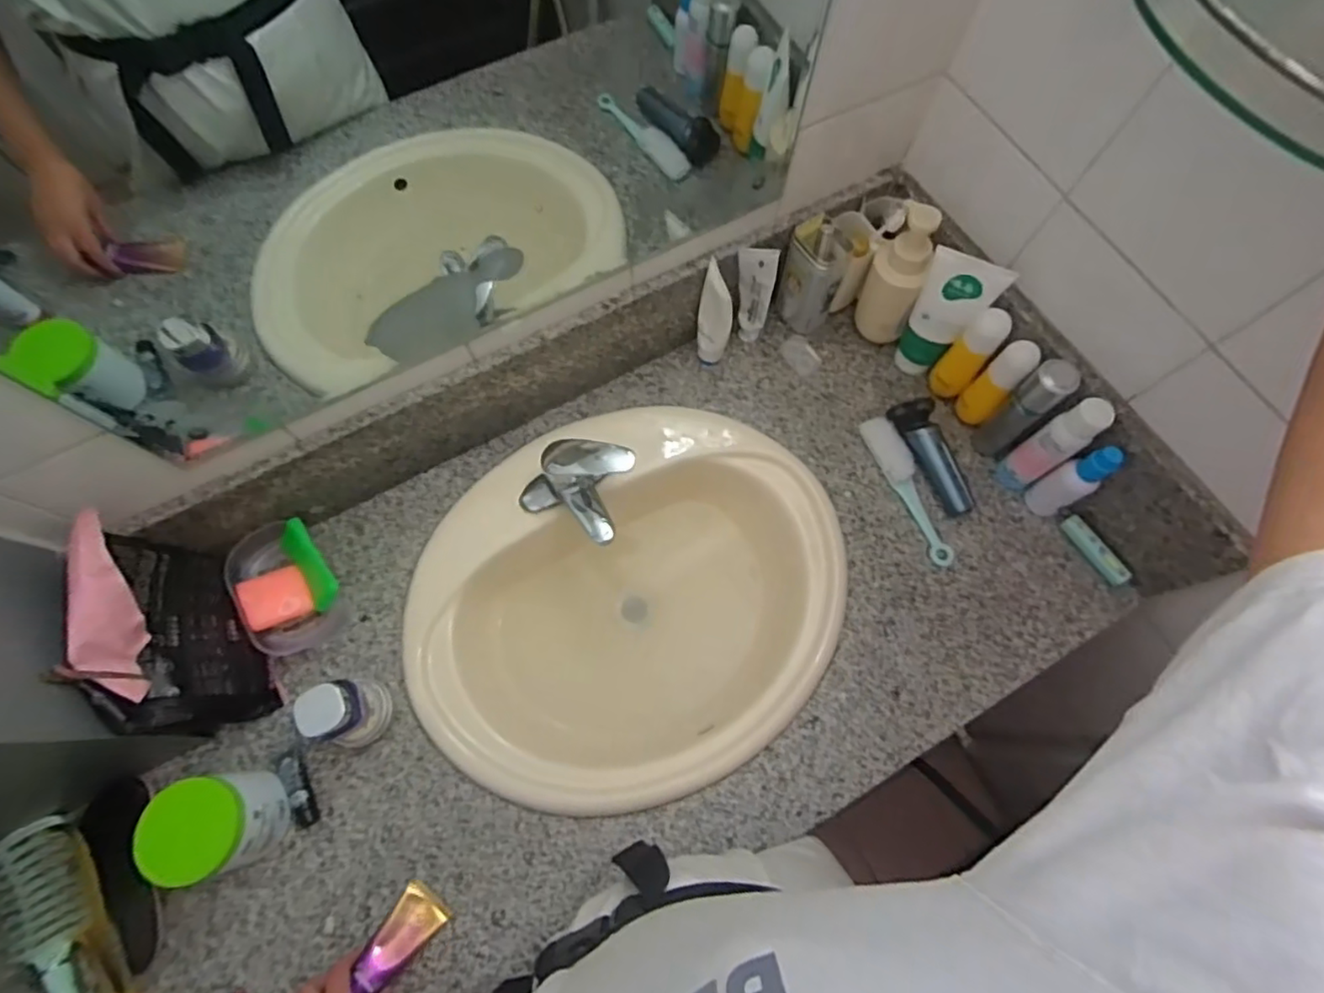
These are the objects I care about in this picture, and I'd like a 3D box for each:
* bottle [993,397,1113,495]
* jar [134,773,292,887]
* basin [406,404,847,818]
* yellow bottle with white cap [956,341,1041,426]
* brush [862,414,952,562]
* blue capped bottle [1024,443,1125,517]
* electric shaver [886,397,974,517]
[{"bbox_3d":[0.446,-0.055,0.715,0.042,0.162,0.041,23,71,6],"label":"bottle"},{"bbox_3d":[-0.430,0.320,0.610,0.084,0.103,0.086,1,70,-1],"label":"jar"},{"bbox_3d":[-0.040,0.126,0.789,0.512,0.186,0.455,-32,74,-12],"label":"basin"},{"bbox_3d":[0.406,-0.132,0.762,0.041,0.139,0.043,37,74,11],"label":"yellow bottle with white cap"},{"bbox_3d":[0.308,-0.011,0.780,0.036,0.029,0.203,-18,72,-8],"label":"brush"},{"bbox_3d":[0.480,-0.017,0.722,0.033,0.137,0.041,-22,73,-9],"label":"blue capped bottle"},{"bbox_3d":[0.346,-0.055,0.779,0.051,0.048,0.158,-25,73,-10],"label":"electric shaver"}]

